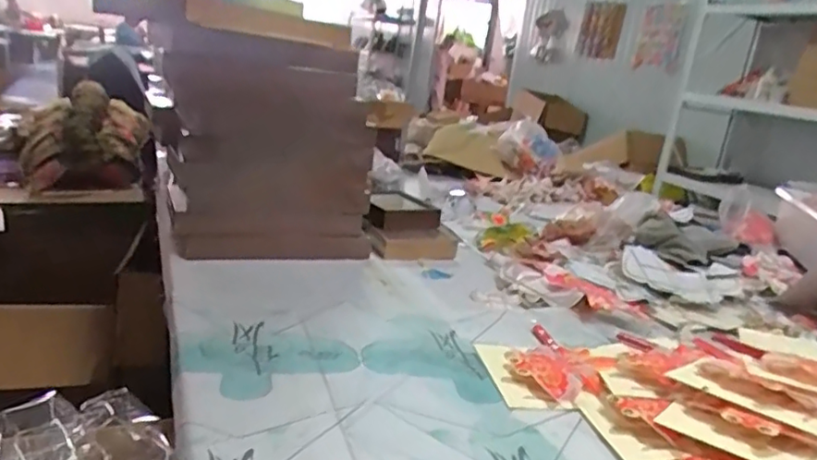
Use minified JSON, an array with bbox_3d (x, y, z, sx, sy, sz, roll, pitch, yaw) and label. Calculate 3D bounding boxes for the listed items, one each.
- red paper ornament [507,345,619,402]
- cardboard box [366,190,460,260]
[{"bbox_3d":[0.222,0.194,0.842,0.139,0.015,0.126,1,18,-22],"label":"red paper ornament"},{"bbox_3d":[0.008,-0.004,1.274,0.207,0.105,0.115,4,17,-12],"label":"cardboard box"}]

